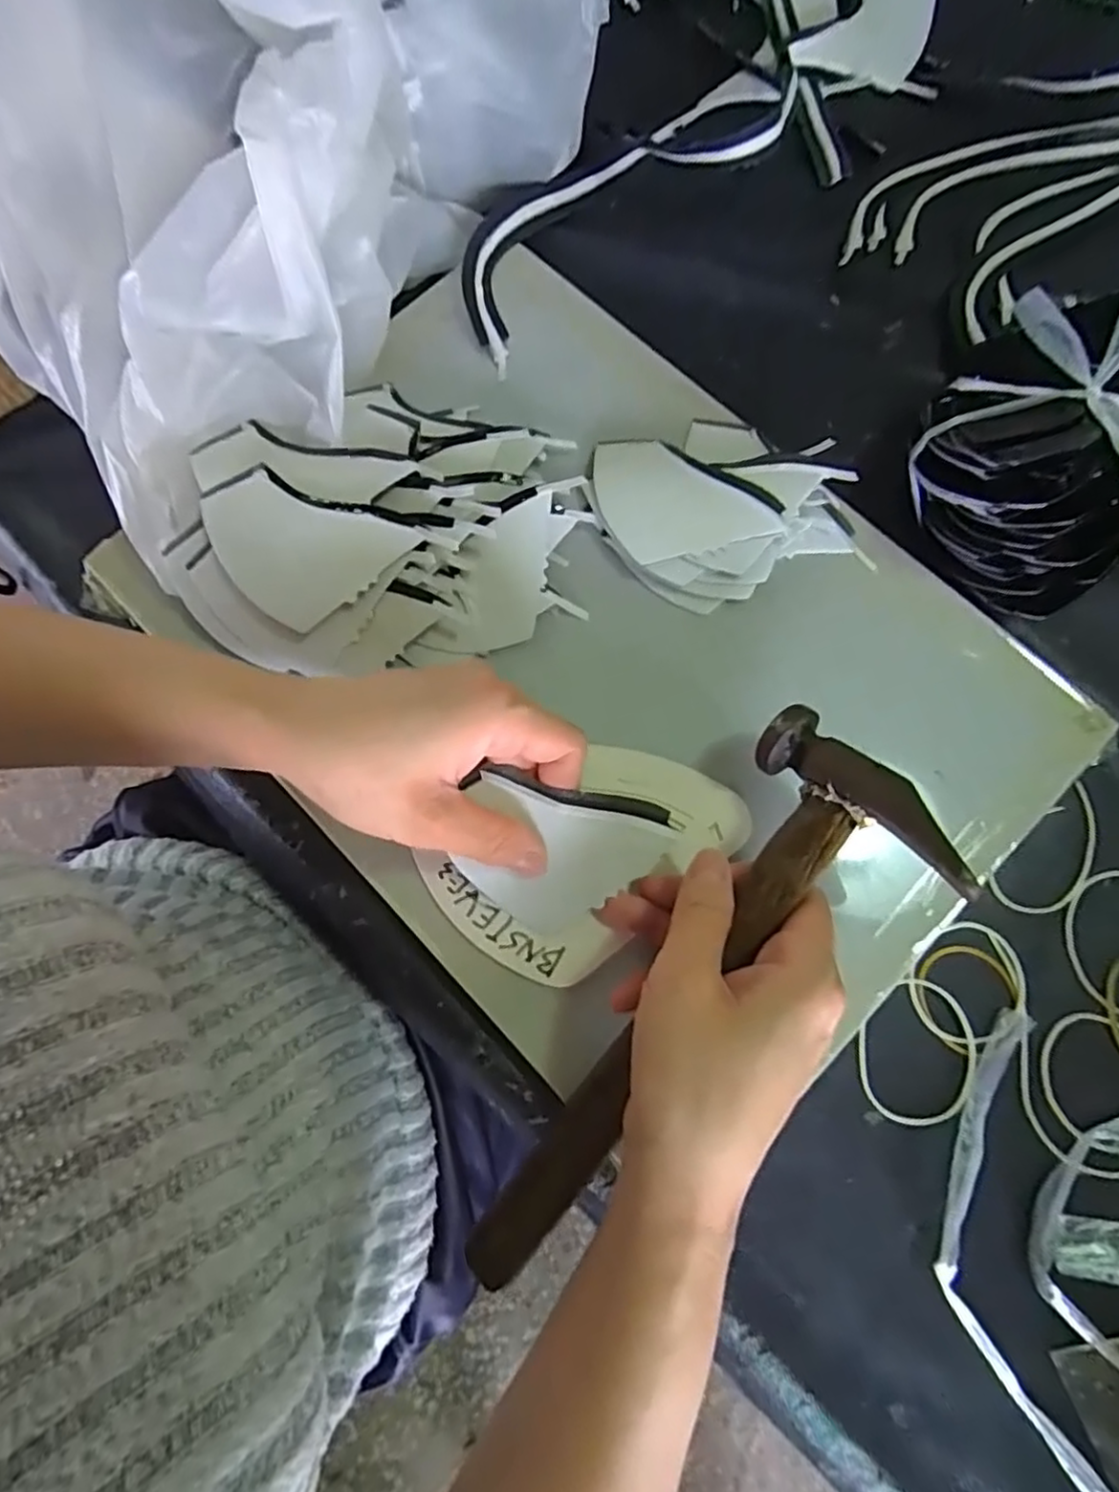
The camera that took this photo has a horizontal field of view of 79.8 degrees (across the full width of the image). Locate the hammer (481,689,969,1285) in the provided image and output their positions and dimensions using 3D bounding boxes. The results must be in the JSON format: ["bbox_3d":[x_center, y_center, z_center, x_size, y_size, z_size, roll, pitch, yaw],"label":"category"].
[{"bbox_3d":[0.060,0.106,0.247,0.080,0.028,0.242,30,88,30],"label":"hammer"}]

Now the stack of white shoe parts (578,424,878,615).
[{"bbox_3d":[0.079,-0.117,0.321,0.120,0.019,0.093,-12,76,-1],"label":"stack of white shoe parts"}]

